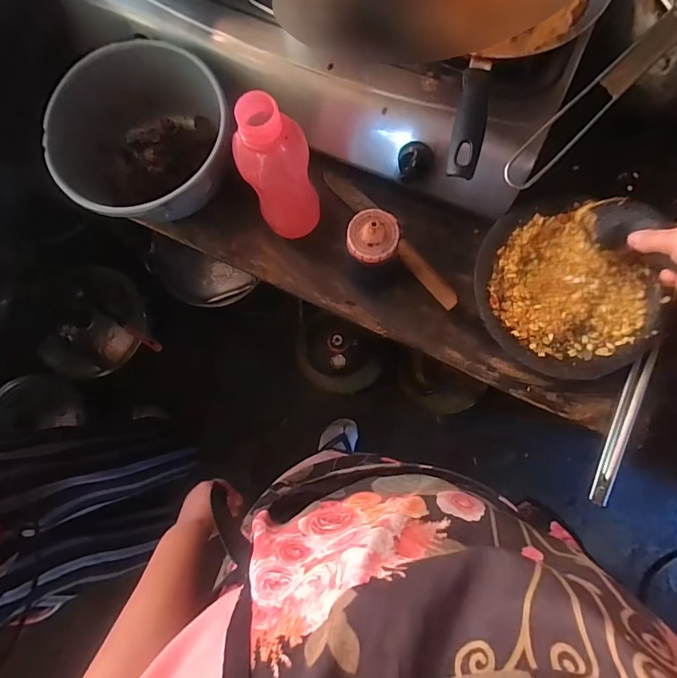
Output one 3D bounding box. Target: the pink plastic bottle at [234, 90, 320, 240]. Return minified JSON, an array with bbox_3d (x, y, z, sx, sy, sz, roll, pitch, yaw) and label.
[{"bbox_3d":[-0.068,-0.190,0.508,0.077,0.201,0.068,-19,82,0],"label":"pink plastic bottle"}]

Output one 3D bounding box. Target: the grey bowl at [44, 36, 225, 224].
[{"bbox_3d":[-0.251,-0.268,0.593,0.219,0.114,0.209,0,83,2],"label":"grey bowl"}]

